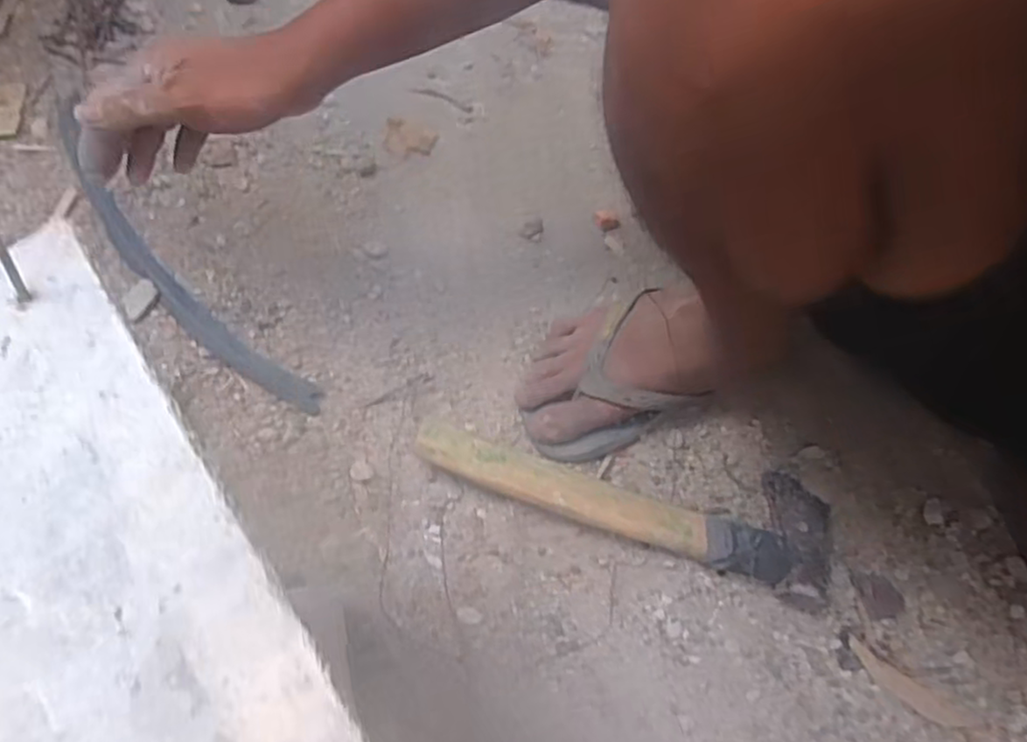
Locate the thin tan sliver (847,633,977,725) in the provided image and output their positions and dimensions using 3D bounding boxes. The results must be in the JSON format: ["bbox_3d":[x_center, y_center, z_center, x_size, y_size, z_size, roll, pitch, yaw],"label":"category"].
[{"bbox_3d":[0.277,0.222,0.484,0.098,0.007,0.019,32,67,8],"label":"thin tan sliver"}]

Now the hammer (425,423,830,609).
[{"bbox_3d":[0.084,0.093,0.508,0.313,0.040,0.094,12,66,-1],"label":"hammer"}]

